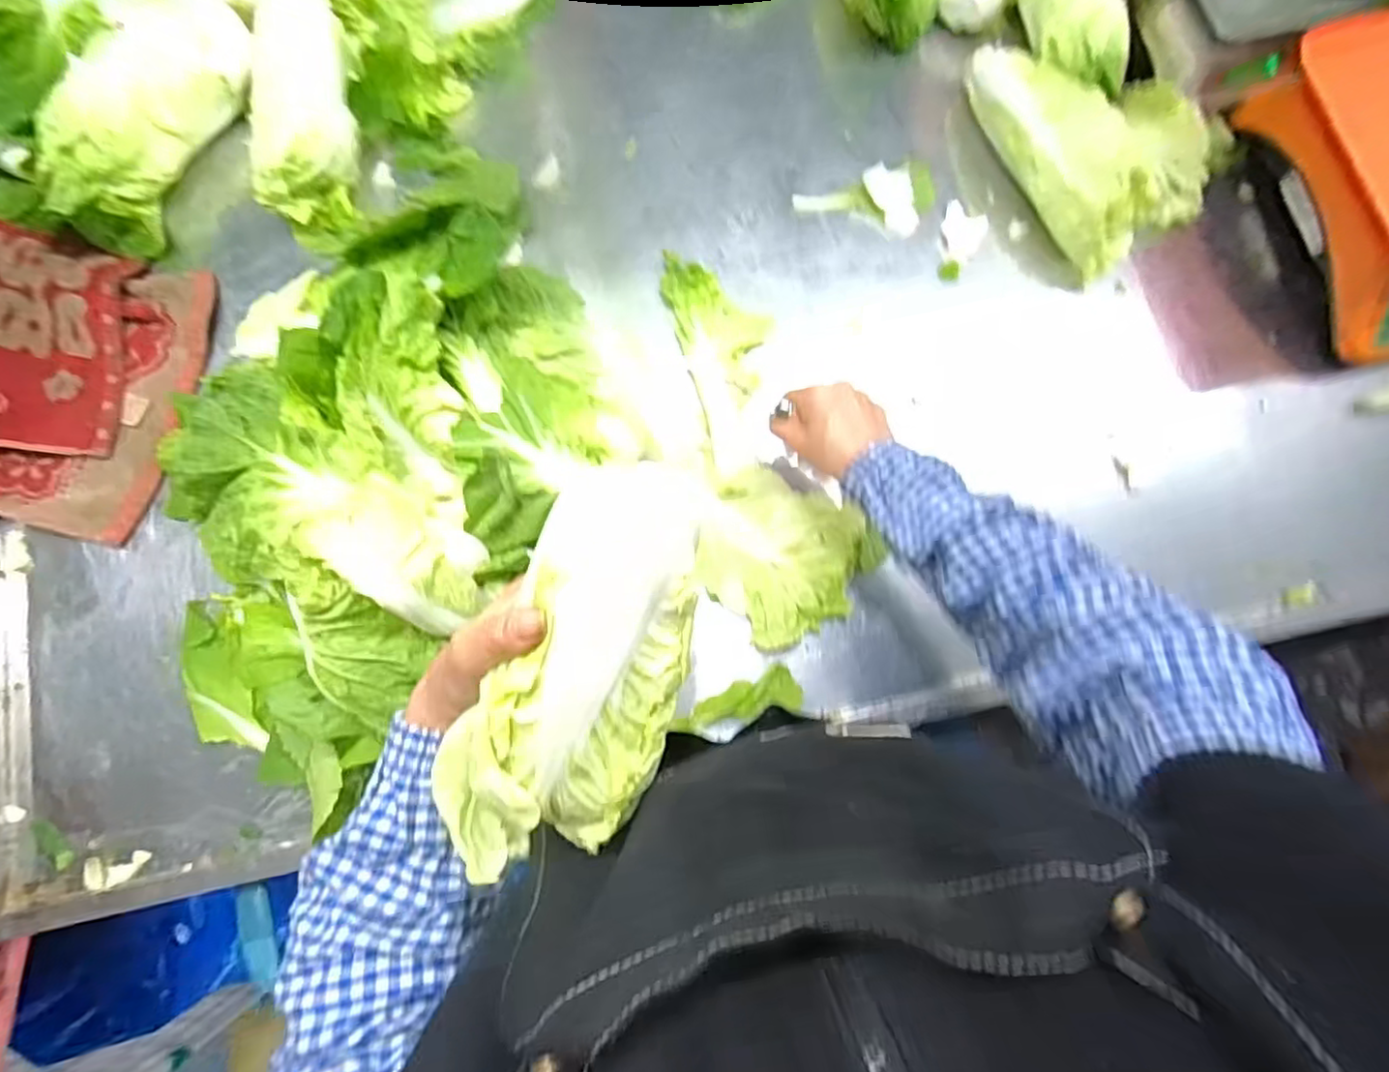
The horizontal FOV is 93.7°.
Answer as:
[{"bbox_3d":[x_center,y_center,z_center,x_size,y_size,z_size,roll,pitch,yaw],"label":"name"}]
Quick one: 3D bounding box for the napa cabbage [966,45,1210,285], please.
[{"bbox_3d":[0.294,-0.321,0.521,0.093,0.081,0.221,-32,81,-7],"label":"napa cabbage"}]

